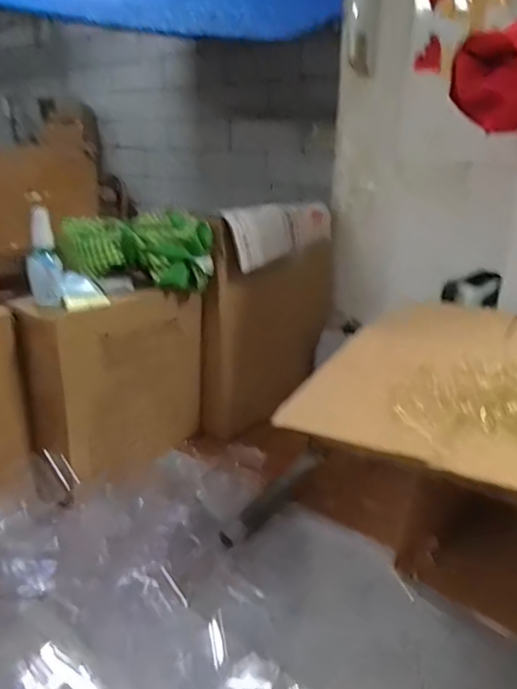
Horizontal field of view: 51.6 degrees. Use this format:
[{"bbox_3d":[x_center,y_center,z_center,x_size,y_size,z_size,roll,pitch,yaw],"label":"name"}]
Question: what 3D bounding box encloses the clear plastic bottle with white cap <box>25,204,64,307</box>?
[{"bbox_3d":[-0.268,-0.113,0.667,0.039,0.110,0.024,-4,21,-21],"label":"clear plastic bottle with white cap"}]

